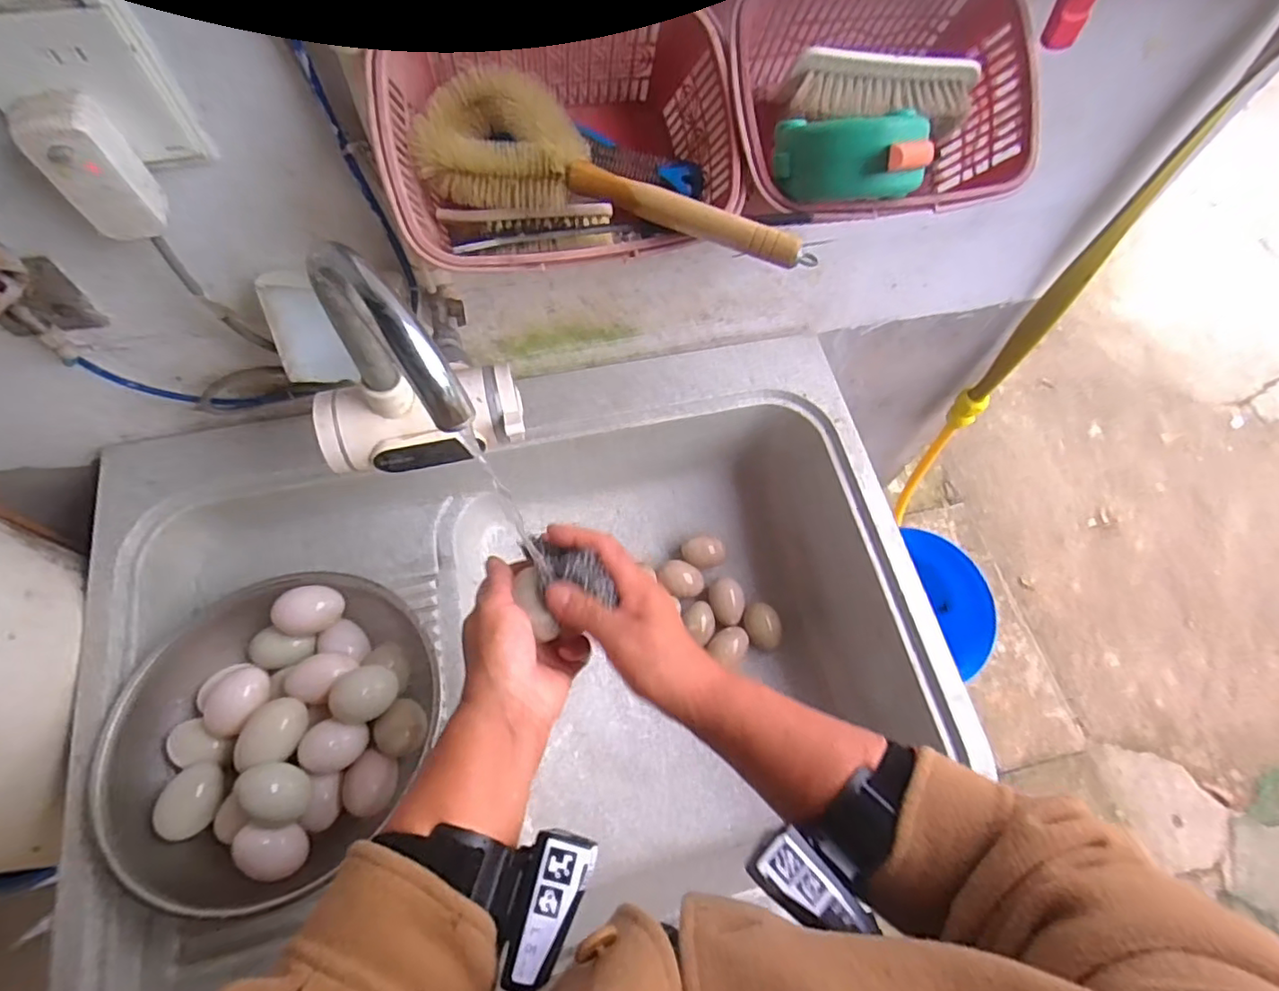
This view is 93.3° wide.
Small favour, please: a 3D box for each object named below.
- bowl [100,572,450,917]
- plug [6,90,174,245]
[{"bbox_3d":[-0.333,0.209,0.547,0.260,0.097,0.267,12,64,3],"label":"bowl"},{"bbox_3d":[-0.333,-0.200,0.371,0.041,0.077,0.035,-9,65,-8],"label":"plug"}]

